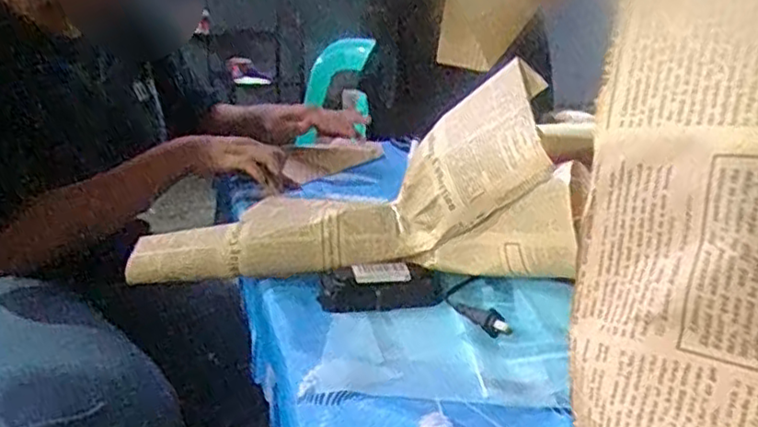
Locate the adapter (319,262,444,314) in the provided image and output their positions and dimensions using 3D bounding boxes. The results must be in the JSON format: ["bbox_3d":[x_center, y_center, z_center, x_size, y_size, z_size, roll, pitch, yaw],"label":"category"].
[{"bbox_3d":[0.001,0.065,0.598,0.103,0.026,0.040,-3,21,-14],"label":"adapter"}]

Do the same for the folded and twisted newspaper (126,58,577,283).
[{"bbox_3d":[-0.036,0.001,0.608,0.404,0.152,0.083,-14,16,18],"label":"folded and twisted newspaper"}]

